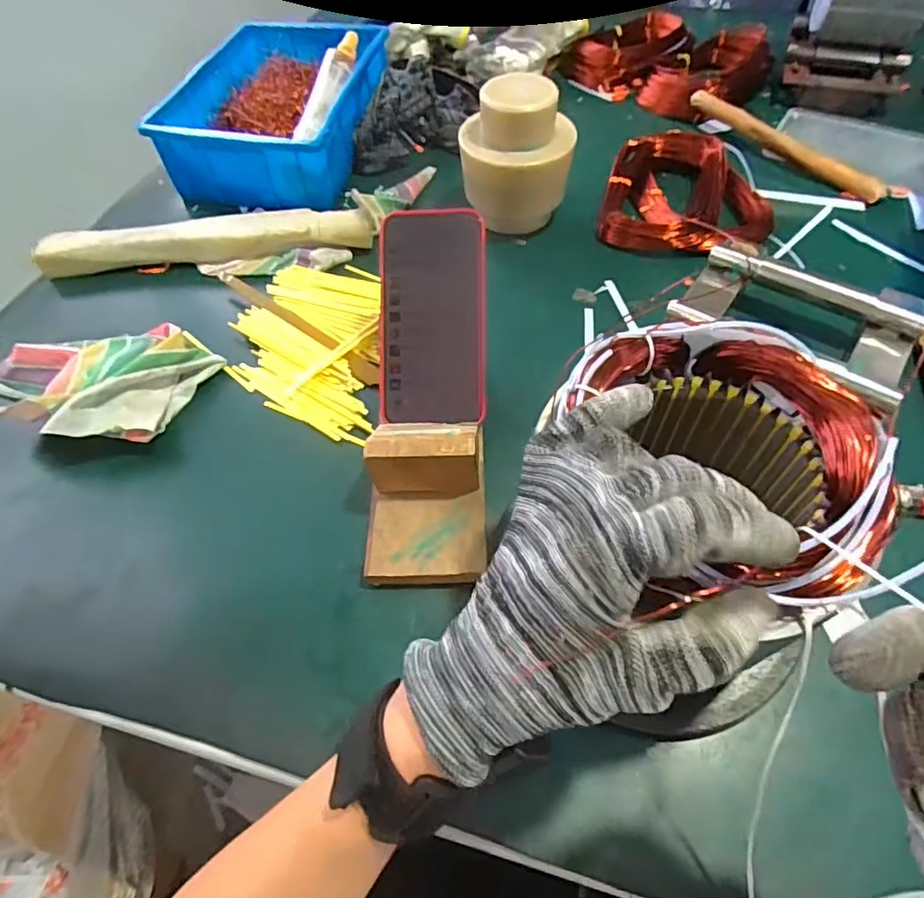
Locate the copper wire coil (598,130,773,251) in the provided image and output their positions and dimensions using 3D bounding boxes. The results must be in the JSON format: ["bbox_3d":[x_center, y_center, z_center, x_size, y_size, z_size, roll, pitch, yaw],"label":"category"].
[{"bbox_3d":[0.242,-0.273,0.604,0.173,0.041,0.144,16,58,14],"label":"copper wire coil"}]

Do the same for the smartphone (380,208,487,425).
[{"bbox_3d":[-0.023,-0.101,0.440,0.081,0.013,0.163,0,90,7],"label":"smartphone"}]

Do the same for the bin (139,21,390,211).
[{"bbox_3d":[-0.215,-0.407,0.685,0.207,0.084,0.285,7,57,9],"label":"bin"}]

